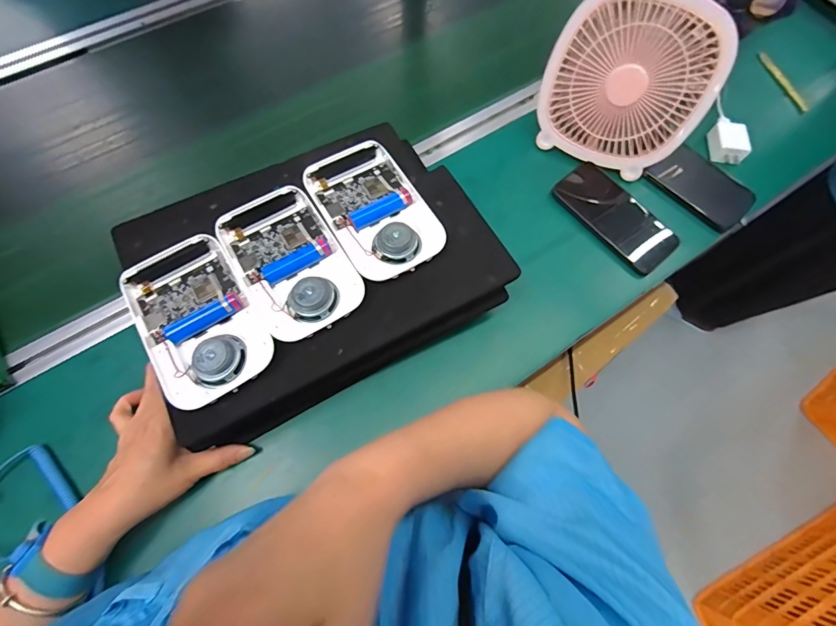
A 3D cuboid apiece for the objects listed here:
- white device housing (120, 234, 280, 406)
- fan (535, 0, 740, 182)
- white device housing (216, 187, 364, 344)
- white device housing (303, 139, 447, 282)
[{"bbox_3d":[-0.199,0.004,0.361,0.096,0.028,0.151,-33,76,-12],"label":"white device housing"},{"bbox_3d":[0.255,-0.287,0.496,0.180,0.184,0.070,23,47,5],"label":"fan"},{"bbox_3d":[-0.122,-0.052,0.381,0.095,0.022,0.153,-32,76,-11],"label":"white device housing"},{"bbox_3d":[-0.044,-0.108,0.404,0.095,0.022,0.153,-29,75,-11],"label":"white device housing"}]

